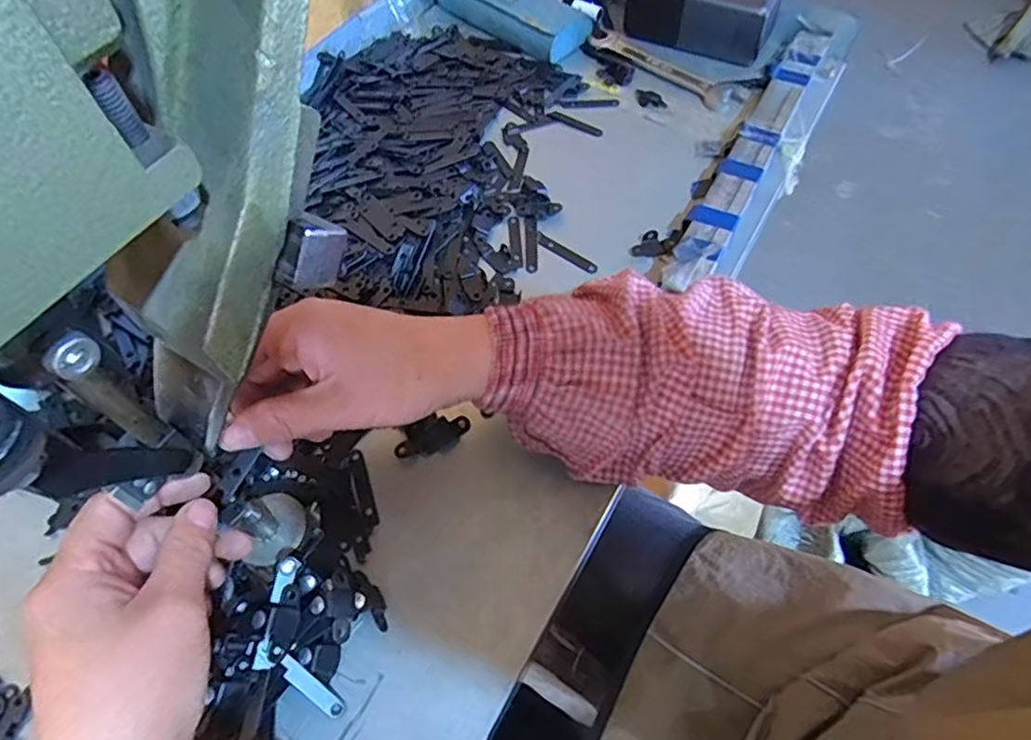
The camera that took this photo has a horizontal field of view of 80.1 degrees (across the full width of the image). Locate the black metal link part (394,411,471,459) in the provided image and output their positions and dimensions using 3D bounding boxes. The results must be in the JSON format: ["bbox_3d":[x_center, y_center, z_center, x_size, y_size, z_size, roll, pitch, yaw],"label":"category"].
[{"bbox_3d":[-0.050,0.040,0.372,0.046,0.008,0.022,-18,60,-9],"label":"black metal link part"}]

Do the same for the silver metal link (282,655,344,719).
[{"bbox_3d":[-0.098,0.153,0.296,0.039,0.004,0.009,47,68,-5],"label":"silver metal link"}]

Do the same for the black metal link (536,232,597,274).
[{"bbox_3d":[0.037,-0.085,0.448,0.052,0.004,0.009,35,66,21],"label":"black metal link"}]

